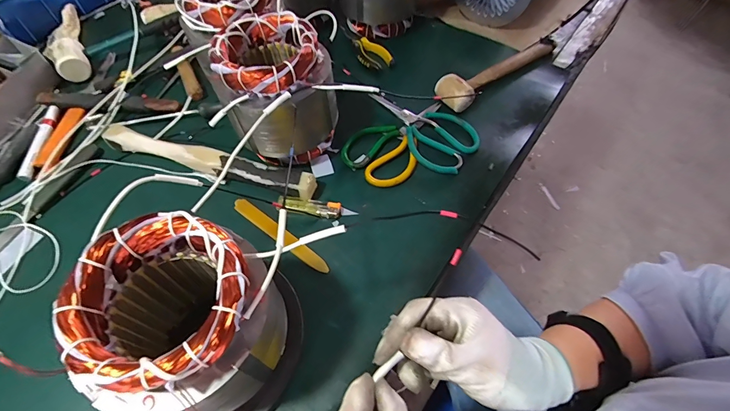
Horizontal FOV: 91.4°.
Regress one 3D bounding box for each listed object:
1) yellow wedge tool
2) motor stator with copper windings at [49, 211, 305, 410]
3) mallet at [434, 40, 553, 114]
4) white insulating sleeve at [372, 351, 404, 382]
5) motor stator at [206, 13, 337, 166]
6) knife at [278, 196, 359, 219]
[{"bbox_3d":[-0.113,0.036,0.470,0.165,0.006,0.020,33,64,19],"label":"yellow wedge tool"},{"bbox_3d":[-0.136,0.110,0.325,0.145,0.175,0.148,0,58,0],"label":"motor stator with copper windings"},{"bbox_3d":[0.239,-0.245,0.612,0.270,0.038,0.063,-34,64,-19],"label":"mallet"},{"bbox_3d":[0.016,0.113,0.251,0.023,0.004,0.006,-38,65,-9],"label":"white insulating sleeve"},{"bbox_3d":[-0.116,-0.146,0.490,0.140,0.153,0.133,0,58,0],"label":"motor stator"},{"bbox_3d":[-0.067,0.002,0.489,0.105,0.012,0.023,10,59,6],"label":"knife"}]

